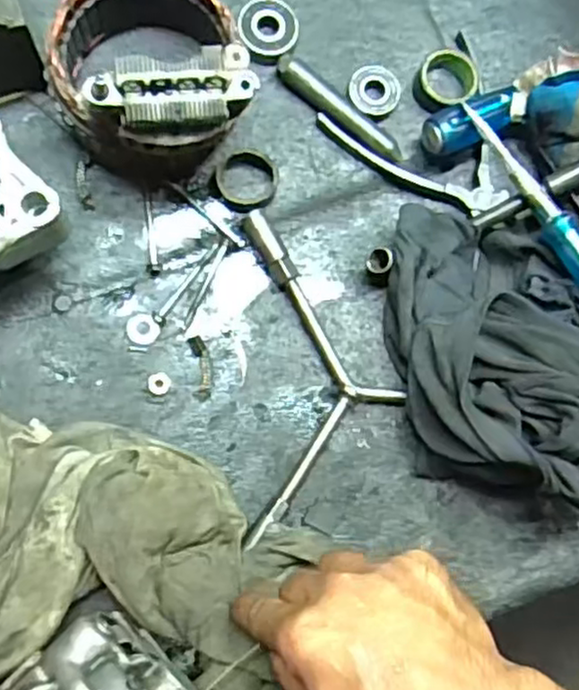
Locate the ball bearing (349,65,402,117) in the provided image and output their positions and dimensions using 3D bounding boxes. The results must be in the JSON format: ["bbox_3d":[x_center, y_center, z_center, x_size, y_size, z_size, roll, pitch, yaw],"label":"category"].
[{"bbox_3d":[0.058,-0.171,0.480,0.036,0.016,0.038,-3,83,-6],"label":"ball bearing"}]

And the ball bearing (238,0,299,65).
[{"bbox_3d":[-0.014,-0.211,0.475,0.039,0.017,0.043,2,82,-6],"label":"ball bearing"}]

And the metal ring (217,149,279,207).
[{"bbox_3d":[-0.027,-0.107,0.457,0.040,0.014,0.038,1,83,-6],"label":"metal ring"}]

